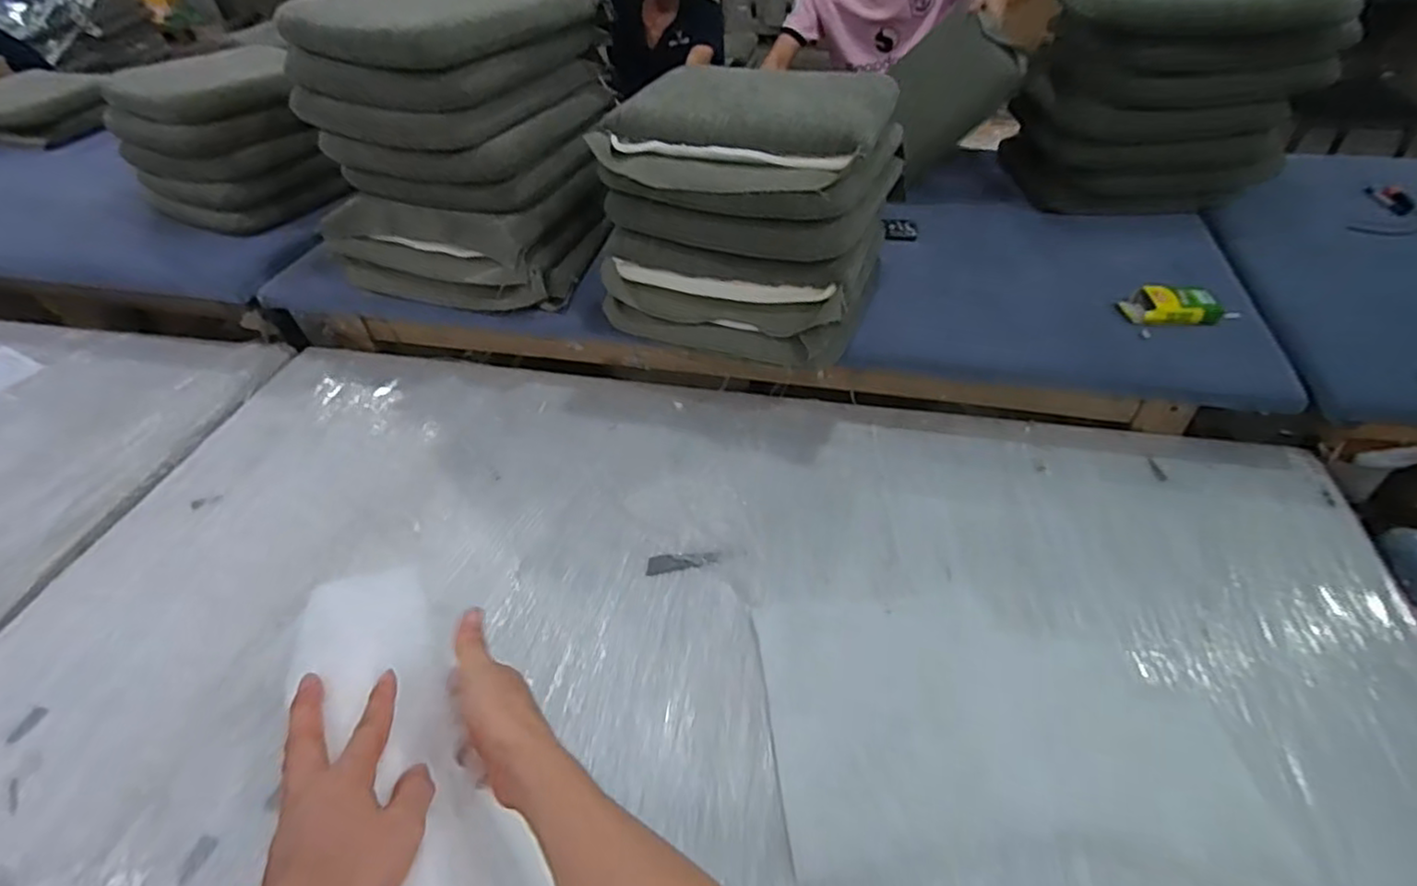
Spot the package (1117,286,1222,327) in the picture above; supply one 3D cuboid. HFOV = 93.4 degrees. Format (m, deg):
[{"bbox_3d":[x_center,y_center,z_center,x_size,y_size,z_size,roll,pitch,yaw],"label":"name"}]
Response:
[{"bbox_3d":[0.837,-0.254,1.215,0.163,0.035,0.098,-1,44,2],"label":"package"}]

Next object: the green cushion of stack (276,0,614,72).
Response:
[{"bbox_3d":[-0.471,-0.783,1.212,0.426,0.081,0.400,17,48,19],"label":"green cushion of stack"}]

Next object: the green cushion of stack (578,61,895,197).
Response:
[{"bbox_3d":[0.069,-0.529,1.107,0.429,0.093,0.361,13,46,16],"label":"green cushion of stack"}]

